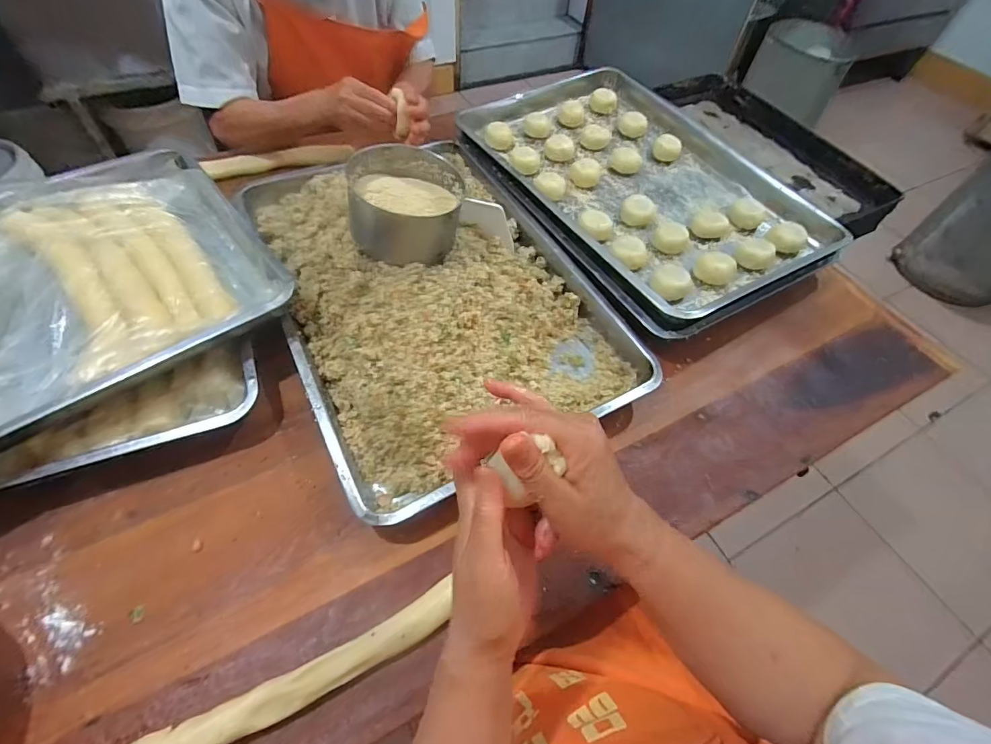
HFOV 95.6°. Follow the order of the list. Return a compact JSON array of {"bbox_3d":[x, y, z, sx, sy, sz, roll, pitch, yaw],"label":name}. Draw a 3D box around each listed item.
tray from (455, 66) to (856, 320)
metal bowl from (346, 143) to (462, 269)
[{"bbox_3d":[0.238,-0.334,0.768,0.413,0.053,0.600,-26,62,-20],"label":"tray"},{"bbox_3d":[-0.110,-0.205,0.568,0.135,0.096,0.135,2,56,-3],"label":"metal bowl"}]

